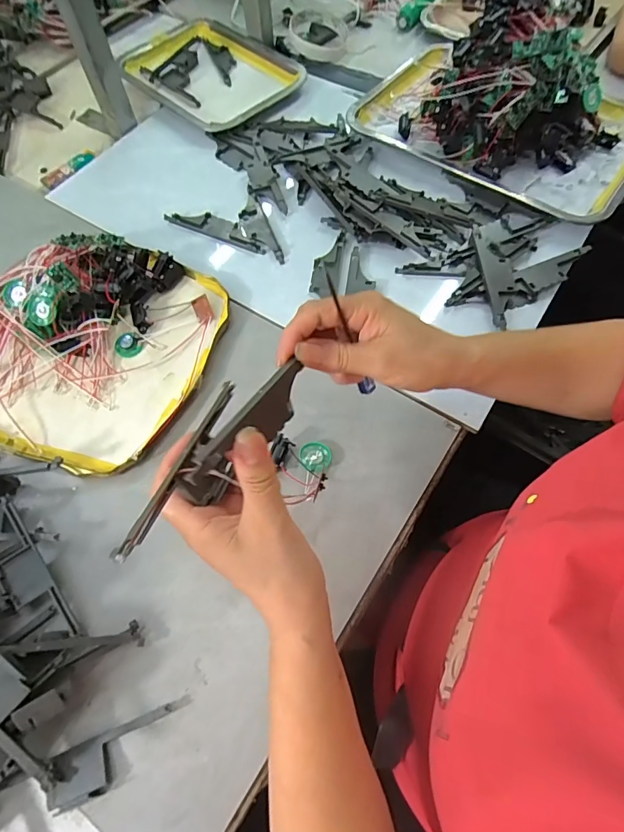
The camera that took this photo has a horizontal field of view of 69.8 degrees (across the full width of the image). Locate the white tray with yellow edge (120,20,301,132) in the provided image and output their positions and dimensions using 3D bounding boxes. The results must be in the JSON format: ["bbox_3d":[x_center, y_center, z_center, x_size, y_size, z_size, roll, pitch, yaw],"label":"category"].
[{"bbox_3d":[-0.157,-0.511,0.662,0.266,0.019,0.193,38,71,17],"label":"white tray with yellow edge"}]

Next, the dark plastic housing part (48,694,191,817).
[{"bbox_3d":[-0.132,0.236,0.313,0.098,0.008,0.033,-20,51,-11],"label":"dark plastic housing part"}]

